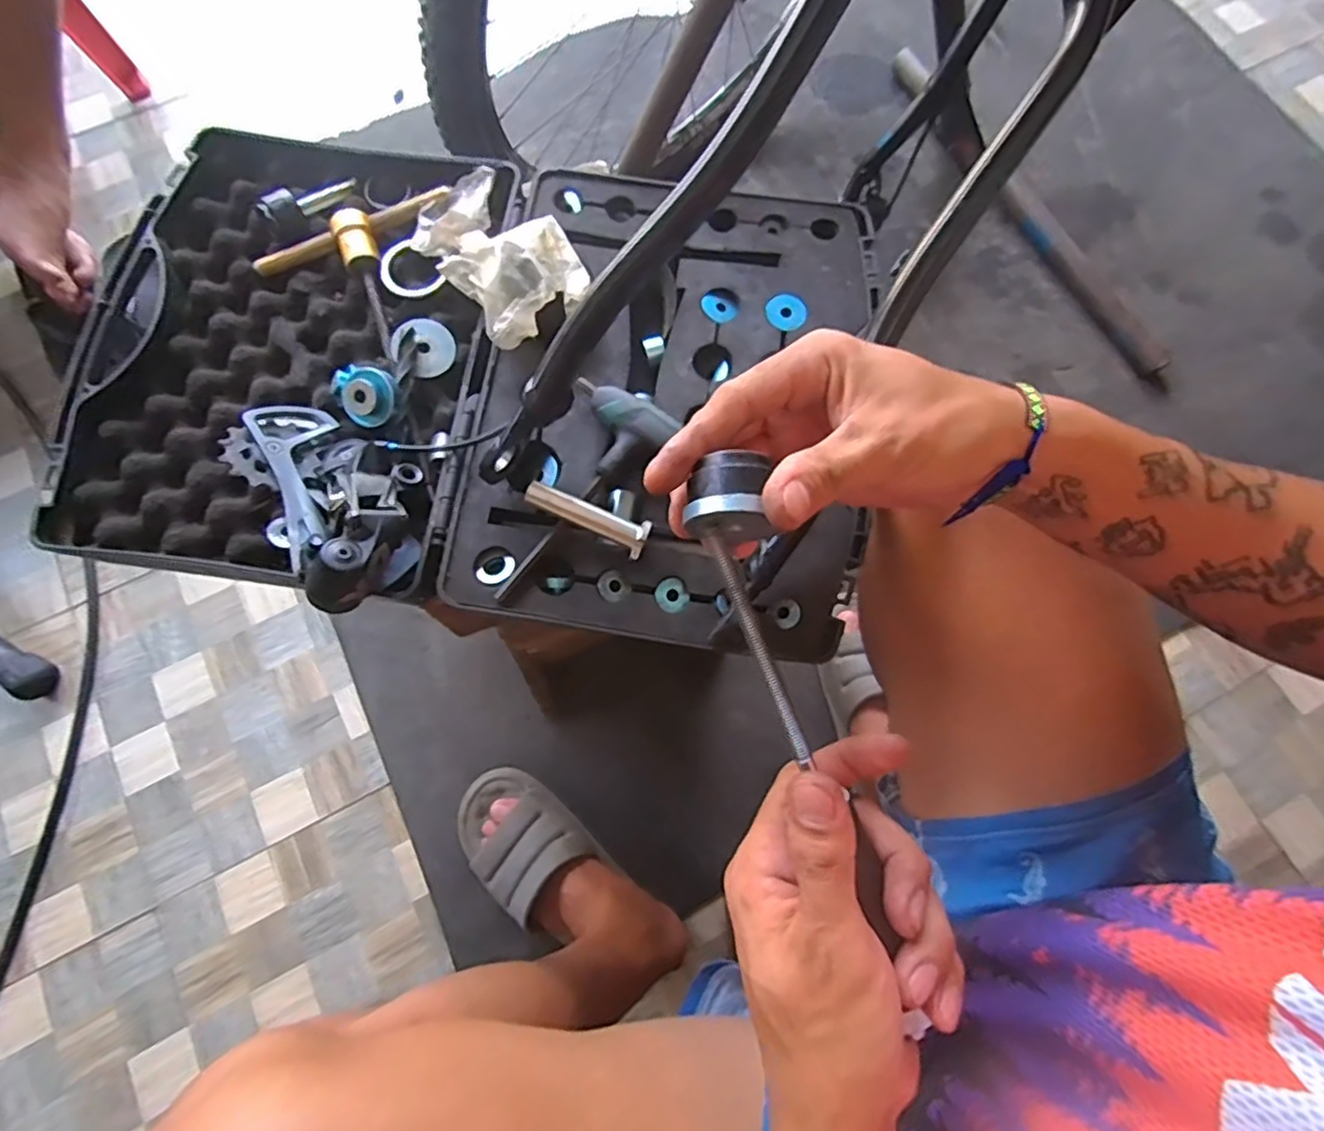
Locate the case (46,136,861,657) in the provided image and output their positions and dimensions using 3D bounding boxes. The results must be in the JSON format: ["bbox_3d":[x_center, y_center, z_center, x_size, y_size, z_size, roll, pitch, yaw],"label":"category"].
[{"bbox_3d":[-0.120,-0.139,0.417,0.504,0.072,0.326,7,75,2],"label":"case"}]

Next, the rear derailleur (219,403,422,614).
[{"bbox_3d":[-0.198,-0.040,0.396,0.090,0.070,0.159,-42,60,-10],"label":"rear derailleur"}]

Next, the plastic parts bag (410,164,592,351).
[{"bbox_3d":[-0.112,-0.219,0.441,0.087,0.034,0.145,-37,78,-9],"label":"plastic parts bag"}]

